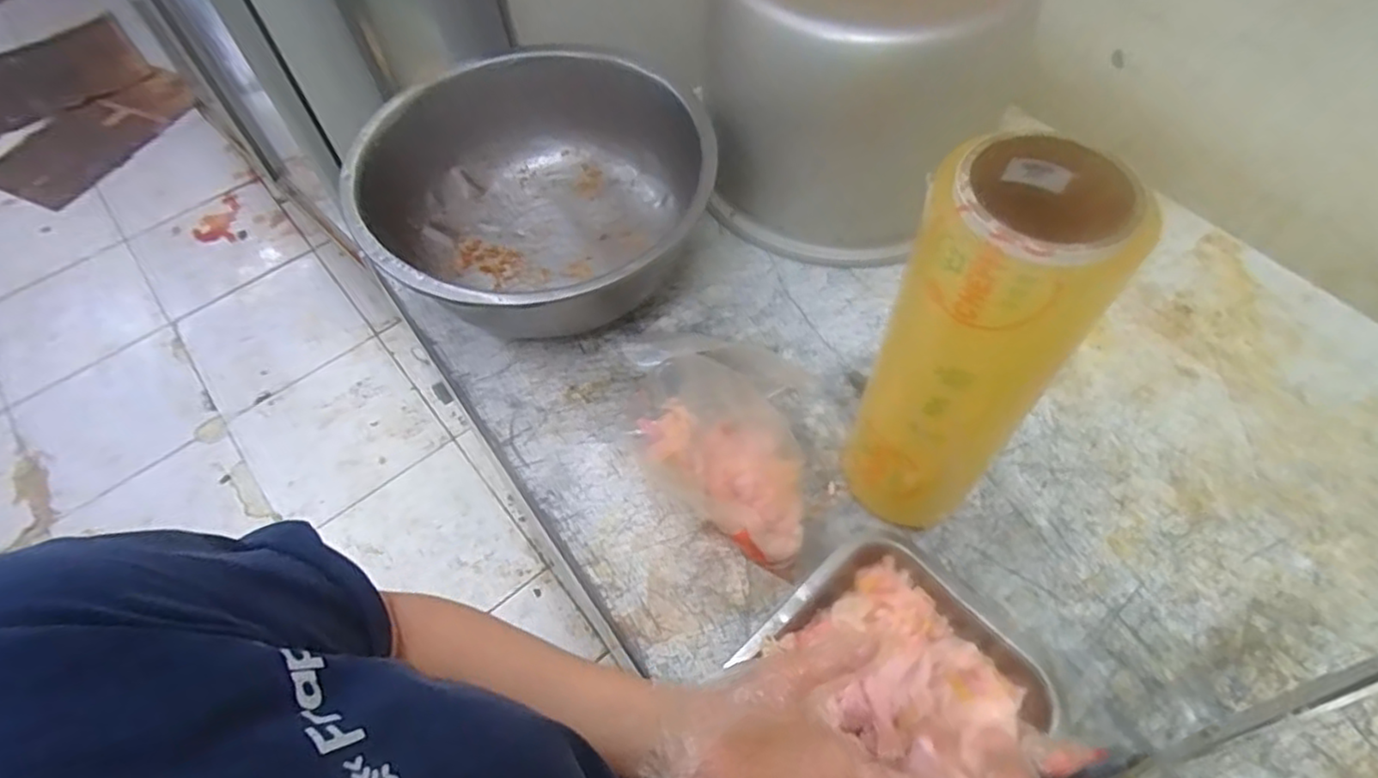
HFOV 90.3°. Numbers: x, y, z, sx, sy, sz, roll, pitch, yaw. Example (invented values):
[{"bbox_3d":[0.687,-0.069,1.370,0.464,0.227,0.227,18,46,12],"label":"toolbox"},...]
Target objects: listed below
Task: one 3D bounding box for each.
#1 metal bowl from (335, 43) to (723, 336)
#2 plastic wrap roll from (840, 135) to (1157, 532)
[{"bbox_3d":[-0.144,-0.186,0.680,0.326,0.123,0.321,-1,58,2],"label":"metal bowl"},{"bbox_3d":[0.177,-0.016,0.450,0.101,0.289,0.095,32,65,20],"label":"plastic wrap roll"}]

